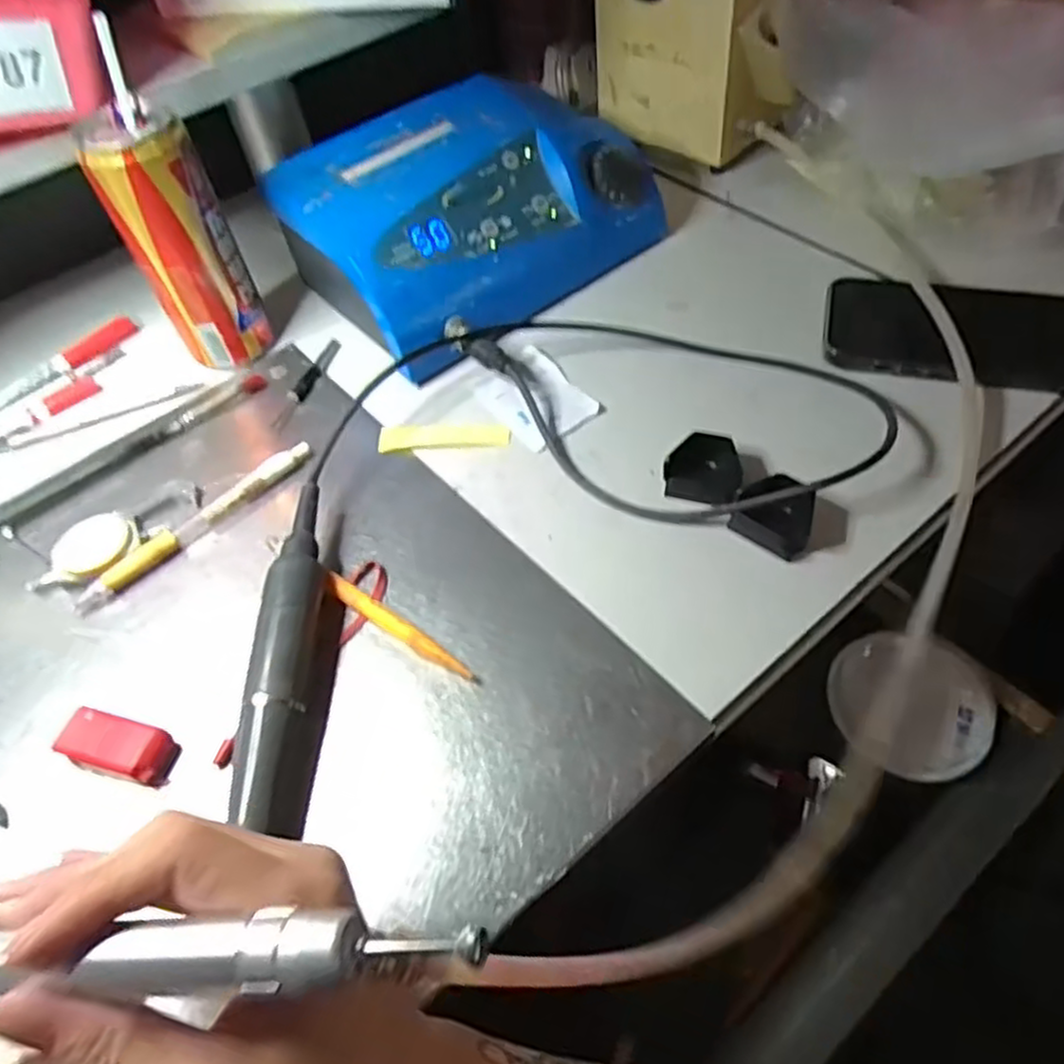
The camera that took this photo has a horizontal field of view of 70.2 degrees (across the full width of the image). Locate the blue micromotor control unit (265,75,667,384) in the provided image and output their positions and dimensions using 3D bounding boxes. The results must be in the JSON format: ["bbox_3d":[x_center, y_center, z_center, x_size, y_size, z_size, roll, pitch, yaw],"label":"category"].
[{"bbox_3d":[-0.044,-0.211,0.496,0.226,0.080,0.165,-37,58,-21],"label":"blue micromotor control unit"}]

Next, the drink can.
[{"bbox_3d":[-0.200,-0.163,0.436,0.058,0.136,0.046,-26,55,-14],"label":"drink can"}]

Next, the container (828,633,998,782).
[{"bbox_3d":[0.211,0.091,0.411,0.091,0.023,0.076,-17,53,-7],"label":"container"}]

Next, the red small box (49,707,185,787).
[{"bbox_3d":[-0.175,0.091,0.321,0.045,0.020,0.021,12,55,14],"label":"red small box"}]

